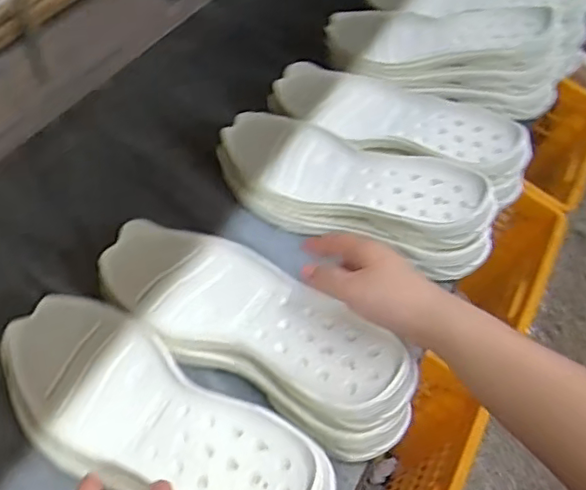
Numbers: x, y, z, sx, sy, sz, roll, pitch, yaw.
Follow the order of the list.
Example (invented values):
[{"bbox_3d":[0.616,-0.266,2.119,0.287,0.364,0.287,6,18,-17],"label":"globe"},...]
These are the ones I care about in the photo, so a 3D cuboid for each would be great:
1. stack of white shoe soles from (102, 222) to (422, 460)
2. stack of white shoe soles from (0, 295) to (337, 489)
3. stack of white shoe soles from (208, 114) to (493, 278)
[{"bbox_3d":[-0.034,0.065,0.535,0.309,0.058,0.108,28,53,27],"label":"stack of white shoe soles"},{"bbox_3d":[-0.109,0.141,0.472,0.302,0.056,0.110,26,52,28],"label":"stack of white shoe soles"},{"bbox_3d":[0.062,-0.061,0.658,0.302,0.076,0.123,26,53,19],"label":"stack of white shoe soles"}]

